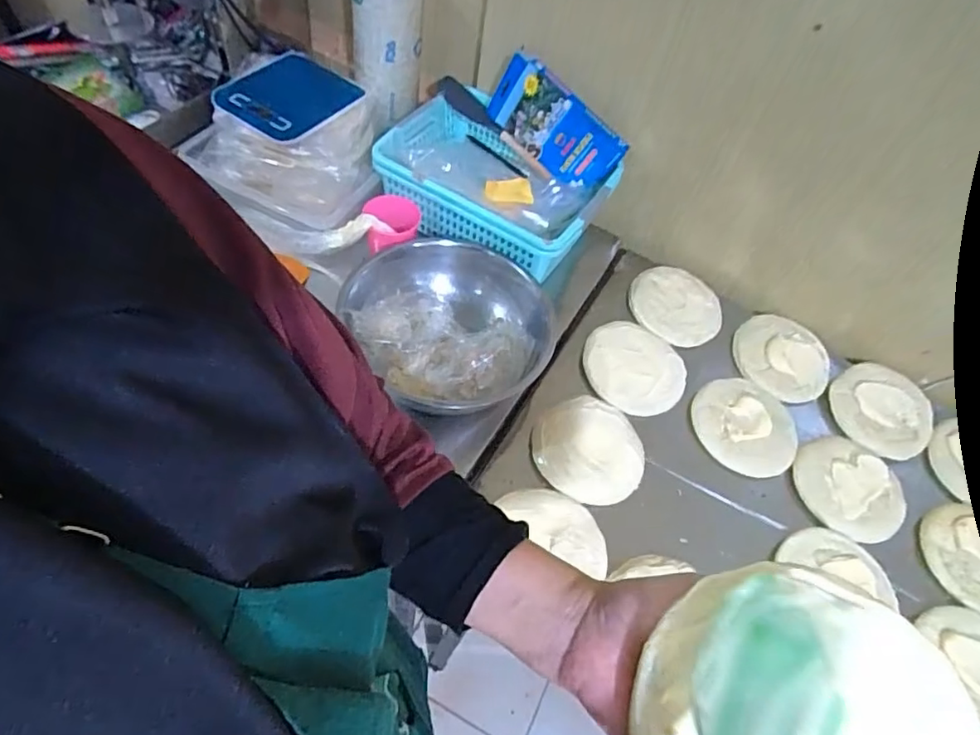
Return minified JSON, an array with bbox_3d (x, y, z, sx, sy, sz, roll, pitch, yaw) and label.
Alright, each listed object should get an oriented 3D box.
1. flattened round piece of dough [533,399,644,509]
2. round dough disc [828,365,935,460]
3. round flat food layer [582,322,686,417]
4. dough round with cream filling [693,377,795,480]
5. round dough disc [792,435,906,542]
[{"bbox_3d":[0.127,0.105,0.735,0.140,0.030,0.138,4,54,-6],"label":"flattened round piece of dough"},{"bbox_3d":[0.568,0.059,0.836,0.134,0.011,0.136,-2,68,4],"label":"round dough disc"},{"bbox_3d":[0.203,-0.002,0.814,0.138,0.024,0.144,2,52,-3],"label":"round flat food layer"},{"bbox_3d":[0.352,0.078,0.792,0.140,0.018,0.141,4,54,-6],"label":"dough round with cream filling"},{"bbox_3d":[0.469,0.155,0.749,0.130,0.014,0.134,4,54,-6],"label":"round dough disc"}]

